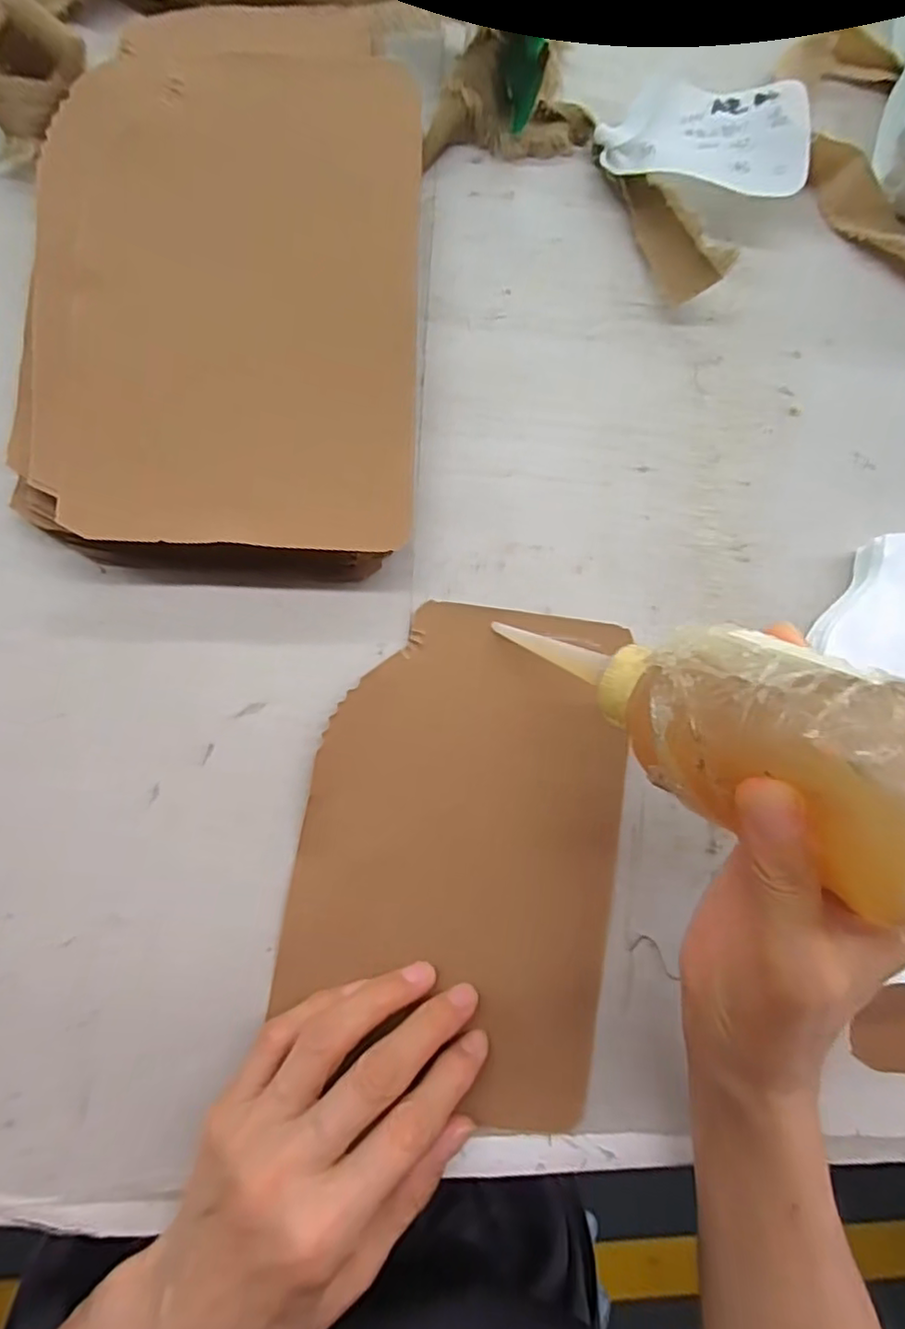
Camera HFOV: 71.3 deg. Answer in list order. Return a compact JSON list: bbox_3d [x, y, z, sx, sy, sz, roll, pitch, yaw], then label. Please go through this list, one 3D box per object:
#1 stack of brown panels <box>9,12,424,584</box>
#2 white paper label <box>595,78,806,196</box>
[{"bbox_3d":[-0.093,-0.162,0.278,0.157,0.027,0.240,3,84,-6],"label":"stack of brown panels"},{"bbox_3d":[0.122,-0.262,0.308,0.097,0.014,0.066,7,72,1],"label":"white paper label"}]

